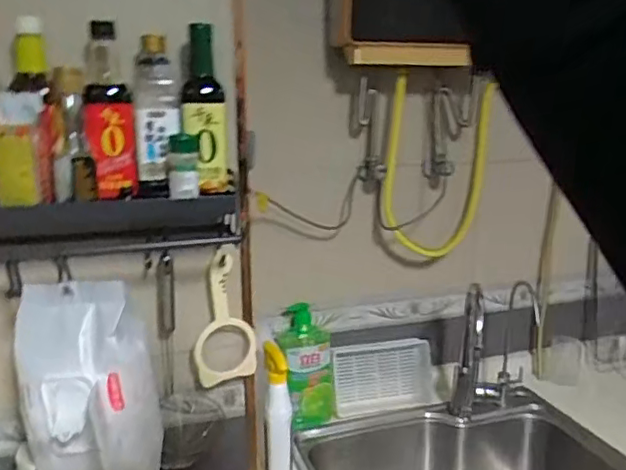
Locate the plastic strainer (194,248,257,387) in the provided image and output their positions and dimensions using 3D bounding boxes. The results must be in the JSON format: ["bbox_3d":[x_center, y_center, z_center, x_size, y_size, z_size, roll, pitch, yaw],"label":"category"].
[{"bbox_3d":[-0.136,0.124,0.878,0.089,0.214,0.021,-8,25,-8],"label":"plastic strainer"}]

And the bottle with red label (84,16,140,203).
[{"bbox_3d":[-0.247,-0.149,0.718,0.055,0.200,0.047,-5,13,-17],"label":"bottle with red label"}]

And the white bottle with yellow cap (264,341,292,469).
[{"bbox_3d":[-0.058,0.312,1.005,0.039,0.259,0.054,-2,13,-2],"label":"white bottle with yellow cap"}]

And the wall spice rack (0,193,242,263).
[{"bbox_3d":[-0.284,-0.003,0.733,0.374,0.086,0.098,-7,14,-23],"label":"wall spice rack"}]

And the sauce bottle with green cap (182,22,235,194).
[{"bbox_3d":[-0.135,-0.153,0.740,0.055,0.202,0.048,0,13,4],"label":"sauce bottle with green cap"}]

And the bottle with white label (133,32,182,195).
[{"bbox_3d":[-0.197,-0.149,0.747,0.058,0.189,0.062,-4,13,-12],"label":"bottle with white label"}]

